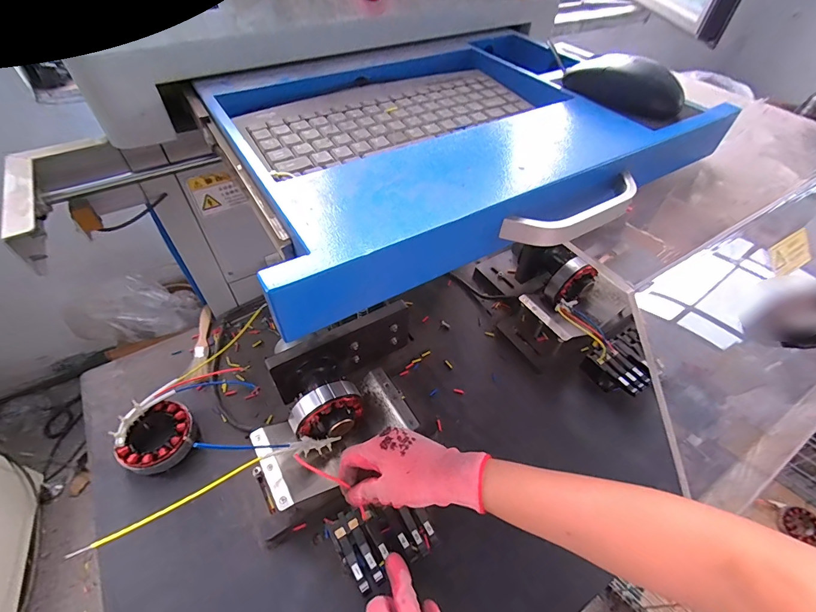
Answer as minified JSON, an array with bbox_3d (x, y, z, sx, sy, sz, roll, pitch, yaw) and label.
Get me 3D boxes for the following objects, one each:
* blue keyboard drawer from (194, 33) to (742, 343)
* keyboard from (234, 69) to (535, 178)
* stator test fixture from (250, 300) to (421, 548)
[{"bbox_3d":[0.054,-0.187,0.373,0.441,0.062,0.327,-21,53,-17],"label":"blue keyboard drawer"},{"bbox_3d":[-0.016,-0.196,0.387,0.280,0.011,0.116,-23,54,-19],"label":"keyboard"},{"bbox_3d":[-0.083,0.127,0.483,0.258,0.122,0.147,-29,56,-23],"label":"stator test fixture"}]

